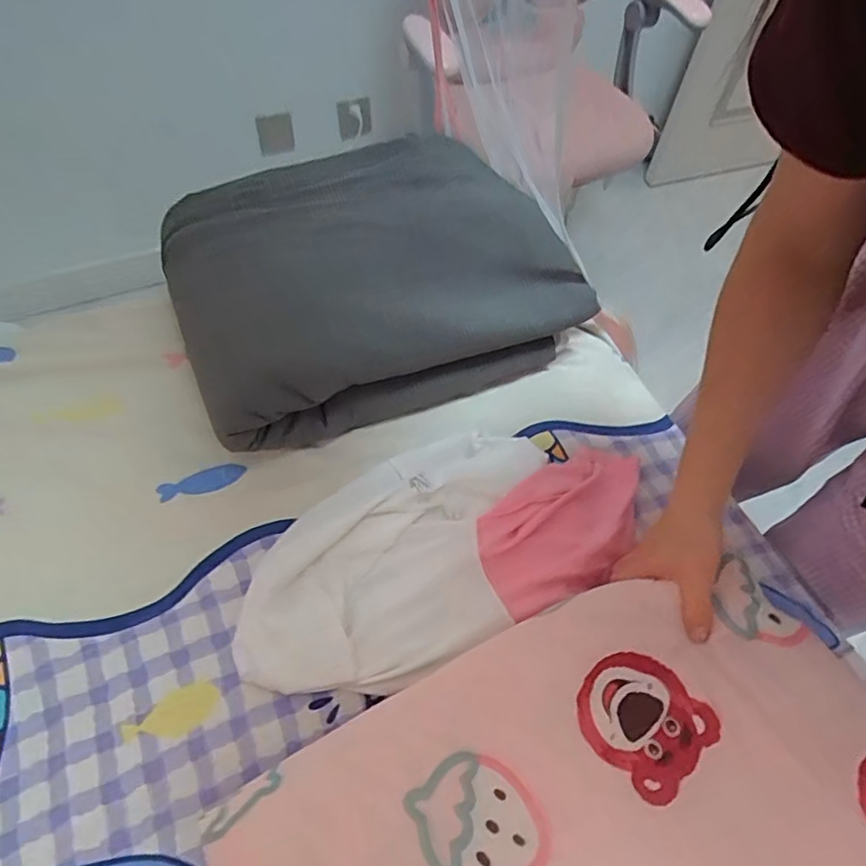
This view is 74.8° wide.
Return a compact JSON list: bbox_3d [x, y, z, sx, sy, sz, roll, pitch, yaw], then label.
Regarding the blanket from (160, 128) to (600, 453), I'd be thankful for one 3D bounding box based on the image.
[{"bbox_3d":[-0.080,-0.193,0.702,0.431,0.136,0.335,-19,60,-16],"label":"blanket"}]

